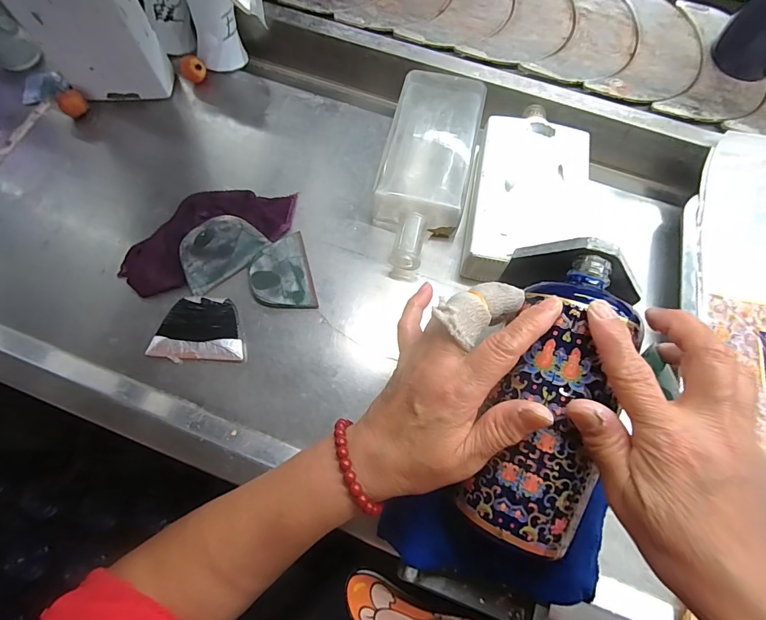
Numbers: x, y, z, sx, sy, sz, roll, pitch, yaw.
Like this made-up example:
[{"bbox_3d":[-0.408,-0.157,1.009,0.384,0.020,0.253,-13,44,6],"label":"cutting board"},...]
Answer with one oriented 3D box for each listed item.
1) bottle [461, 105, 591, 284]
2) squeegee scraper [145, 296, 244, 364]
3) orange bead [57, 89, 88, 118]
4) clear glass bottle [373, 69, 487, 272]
[{"bbox_3d":[0.145,-0.126,0.404,0.114,0.037,0.208,11,73,4],"label":"bottle"},{"bbox_3d":[-0.173,0.017,0.382,0.083,0.012,0.061,-2,73,0],"label":"squeegee scraper"},{"bbox_3d":[-0.353,-0.234,0.467,0.021,0.028,0.028,40,77,12],"label":"orange bead"},{"bbox_3d":[0.045,-0.148,0.417,0.088,0.041,0.224,13,73,5],"label":"clear glass bottle"}]

